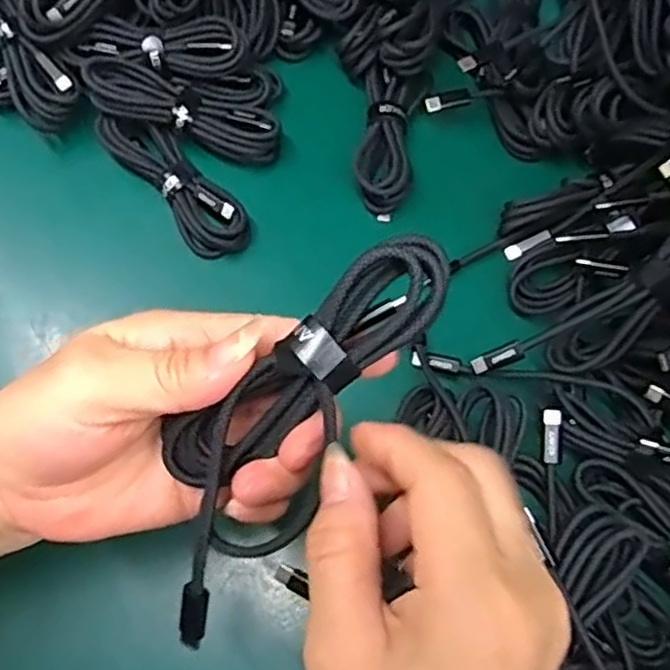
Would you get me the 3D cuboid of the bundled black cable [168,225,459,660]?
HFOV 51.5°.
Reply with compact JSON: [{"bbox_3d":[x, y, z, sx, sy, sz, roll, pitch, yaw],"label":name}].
[{"bbox_3d":[-0.021,0.031,0.227,0.050,0.016,0.154,40,103,12],"label":"bundled black cable"}]

